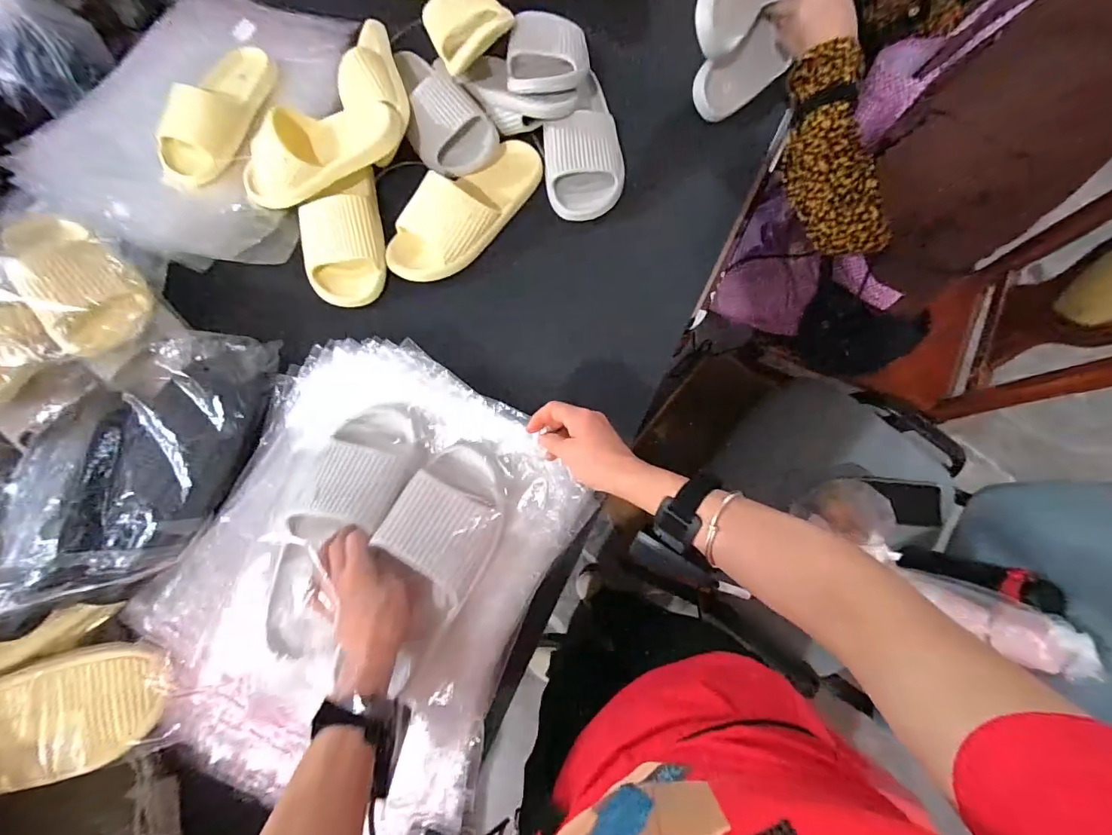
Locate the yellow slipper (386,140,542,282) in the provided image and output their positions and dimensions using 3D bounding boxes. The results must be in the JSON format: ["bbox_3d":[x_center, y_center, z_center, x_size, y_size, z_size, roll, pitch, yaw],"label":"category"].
[{"bbox_3d":[-0.125,-0.288,0.635,0.110,0.059,0.249,35,77,10],"label":"yellow slipper"}]

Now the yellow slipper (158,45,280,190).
[{"bbox_3d":[-0.483,-0.443,0.654,0.110,0.058,0.236,15,74,5],"label":"yellow slipper"}]

